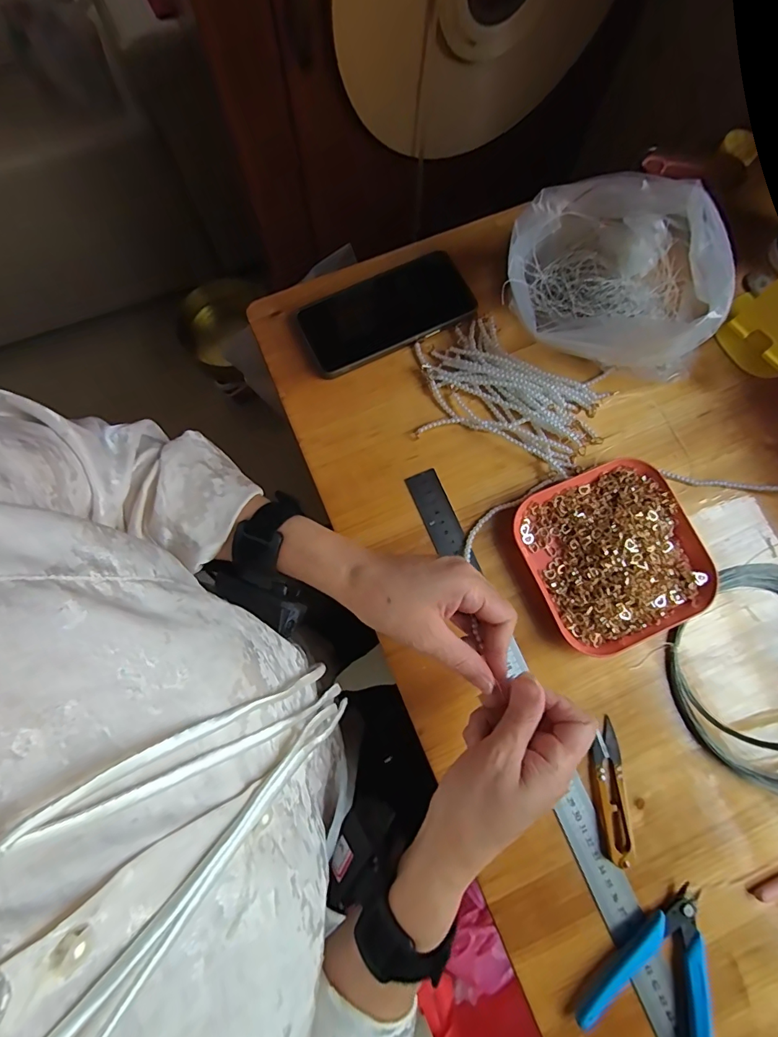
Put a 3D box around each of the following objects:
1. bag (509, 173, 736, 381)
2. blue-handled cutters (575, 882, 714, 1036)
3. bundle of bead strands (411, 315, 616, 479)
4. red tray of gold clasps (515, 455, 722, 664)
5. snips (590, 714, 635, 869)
[{"bbox_3d":[0.185,-0.201,0.381,0.173,0.115,0.130,27,79,4],"label":"bag"},{"bbox_3d":[0.193,0.322,0.322,0.086,0.018,0.107,24,79,4],"label":"blue-handled cutters"},{"bbox_3d":[0.111,-0.117,0.412,0.168,0.020,0.121,18,79,3],"label":"bundle of bead strands"},{"bbox_3d":[0.192,0.029,0.383,0.141,0.022,0.141,-22,80,-5],"label":"red tray of gold clasps"},{"bbox_3d":[0.173,0.211,0.348,0.024,0.010,0.098,-2,78,-1],"label":"snips"}]

